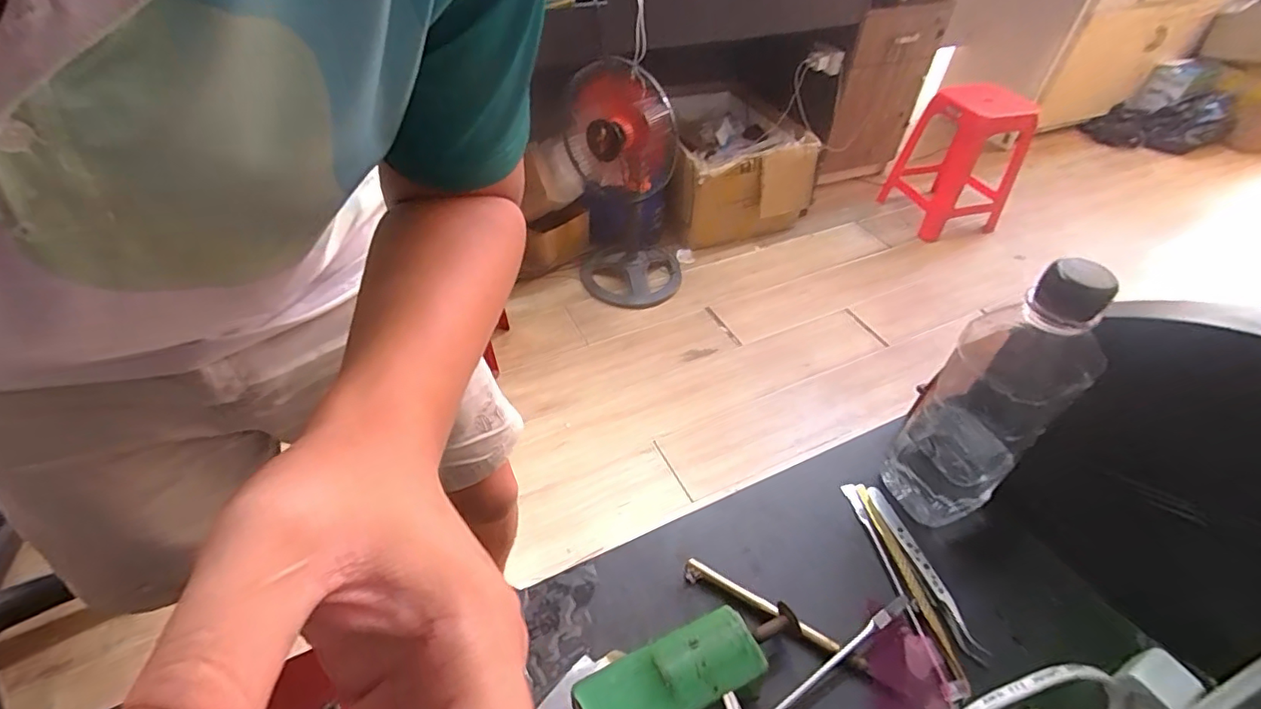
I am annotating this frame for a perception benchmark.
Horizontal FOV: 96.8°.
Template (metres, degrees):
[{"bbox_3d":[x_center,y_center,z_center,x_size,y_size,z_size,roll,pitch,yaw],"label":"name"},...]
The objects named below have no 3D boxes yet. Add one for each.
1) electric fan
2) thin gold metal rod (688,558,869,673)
[{"bbox_3d":[0.014,-0.474,1.637,0.301,0.622,0.349,7,46,4],"label":"electric fan"},{"bbox_3d":[0.085,0.155,0.336,0.112,0.006,0.008,26,50,21],"label":"thin gold metal rod"}]

